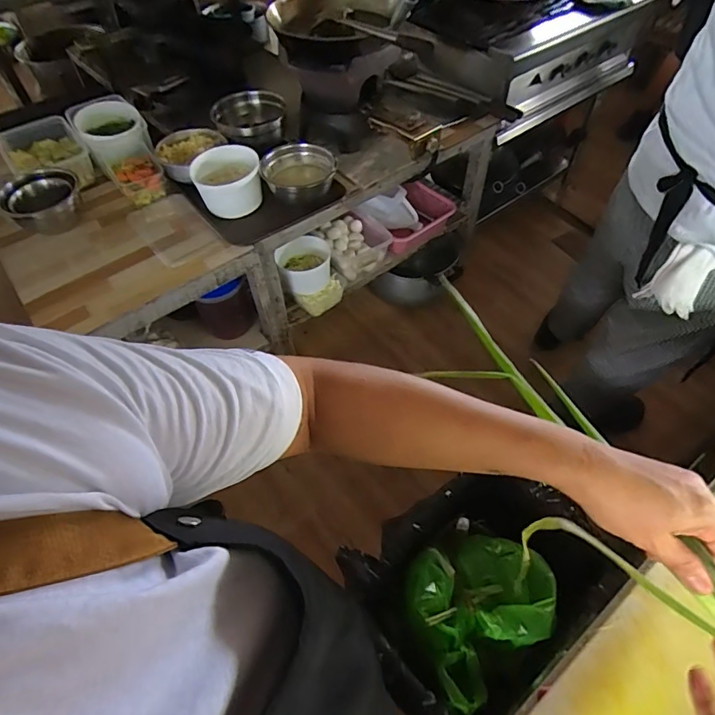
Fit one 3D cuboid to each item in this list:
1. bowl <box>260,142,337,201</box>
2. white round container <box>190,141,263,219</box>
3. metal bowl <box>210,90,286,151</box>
[{"bbox_3d":[-0.148,-0.460,1.195,0.177,0.087,0.172,-1,55,1],"label":"bowl"},{"bbox_3d":[-0.332,-0.453,1.199,0.170,0.099,0.148,-14,55,-8],"label":"white round container"},{"bbox_3d":[-0.297,-0.656,1.303,0.193,0.082,0.198,-1,55,1],"label":"metal bowl"}]

